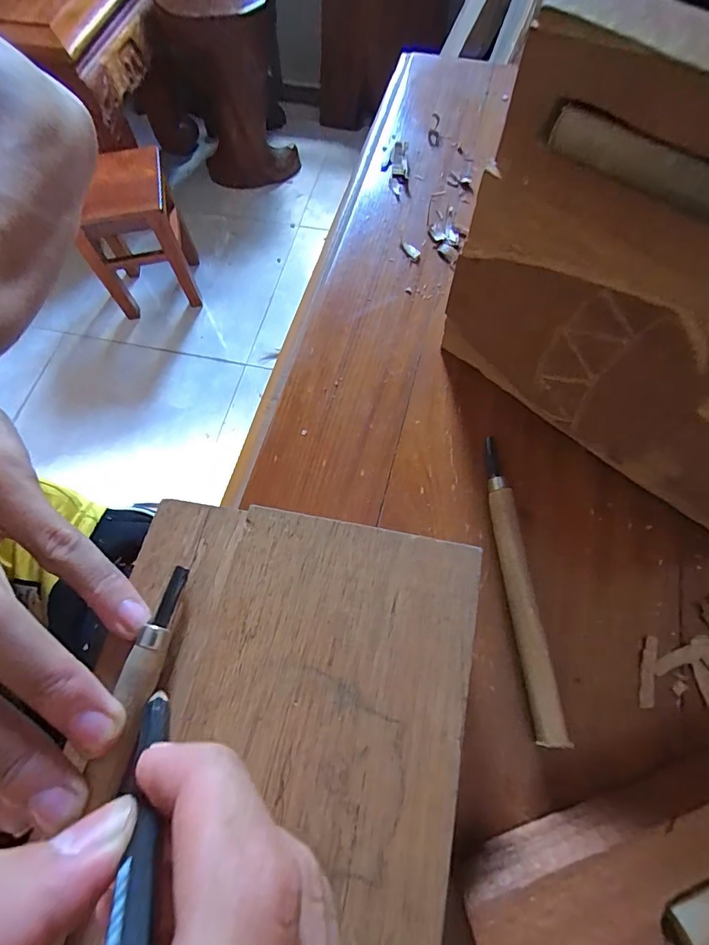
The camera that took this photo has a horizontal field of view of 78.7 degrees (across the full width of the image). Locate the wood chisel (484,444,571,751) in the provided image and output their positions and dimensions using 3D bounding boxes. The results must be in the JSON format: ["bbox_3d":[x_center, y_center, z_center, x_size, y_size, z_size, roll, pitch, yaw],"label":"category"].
[{"bbox_3d":[0.069,0.043,0.184,0.010,0.011,0.125,-4,67,1],"label":"wood chisel"}]

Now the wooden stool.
[{"bbox_3d":[-0.525,-0.566,1.057,0.218,0.330,0.214,-11,68,-3],"label":"wooden stool"}]

